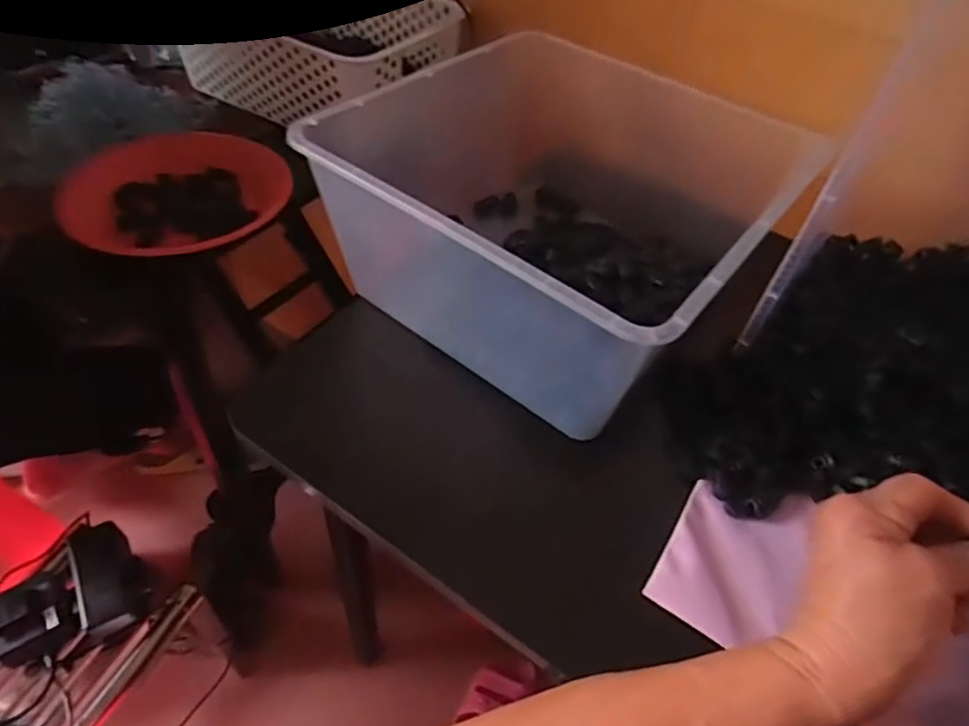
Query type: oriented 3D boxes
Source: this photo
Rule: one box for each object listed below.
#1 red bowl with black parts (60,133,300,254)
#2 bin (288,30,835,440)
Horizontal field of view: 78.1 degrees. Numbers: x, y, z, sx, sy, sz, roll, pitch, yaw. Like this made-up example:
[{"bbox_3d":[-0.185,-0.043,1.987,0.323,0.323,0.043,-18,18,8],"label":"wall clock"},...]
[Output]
[{"bbox_3d":[-0.290,-0.170,0.574,0.193,0.031,0.165,-15,52,-18],"label":"red bowl with black parts"},{"bbox_3d":[0.073,-0.117,0.499,0.285,0.166,0.329,32,53,21],"label":"bin"}]

